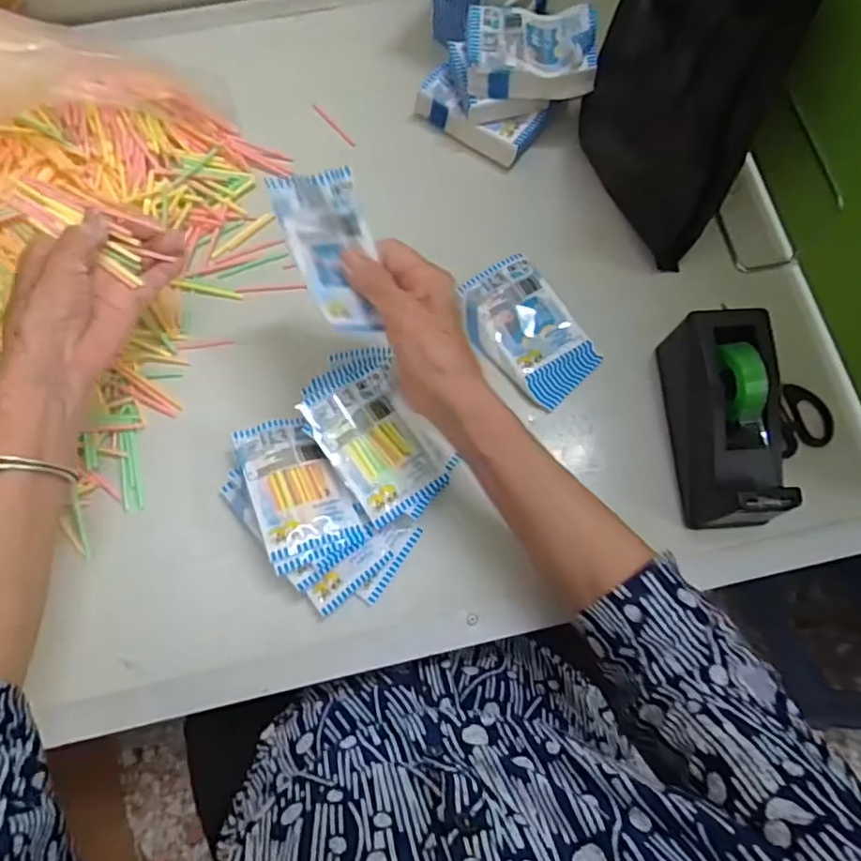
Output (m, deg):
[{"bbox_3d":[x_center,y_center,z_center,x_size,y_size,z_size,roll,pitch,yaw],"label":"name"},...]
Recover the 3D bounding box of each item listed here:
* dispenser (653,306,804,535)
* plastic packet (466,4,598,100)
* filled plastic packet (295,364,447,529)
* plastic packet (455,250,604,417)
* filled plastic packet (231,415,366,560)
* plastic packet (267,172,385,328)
[{"bbox_3d":[0.220,-0.009,0.452,0.060,0.088,0.155,-3,74,-2],"label":"dispenser"},{"bbox_3d":[0.083,-0.320,0.509,0.103,0.039,0.072,1,74,-1],"label":"plastic packet"},{"bbox_3d":[-0.039,0.006,0.439,0.069,0.023,0.098,-33,77,-10],"label":"filled plastic packet"},{"bbox_3d":[0.079,-0.084,0.500,0.077,0.016,0.128,-30,77,-9],"label":"plastic packet"},{"bbox_3d":[-0.097,0.039,0.443,0.064,0.012,0.105,-16,65,-20],"label":"filled plastic packet"},{"bbox_3d":[-0.060,-0.110,0.375,0.052,0.029,0.099,-15,96,-5],"label":"plastic packet"}]

